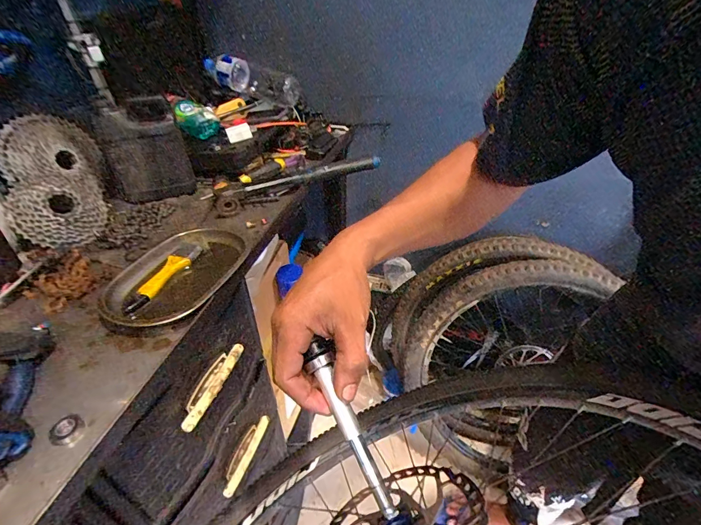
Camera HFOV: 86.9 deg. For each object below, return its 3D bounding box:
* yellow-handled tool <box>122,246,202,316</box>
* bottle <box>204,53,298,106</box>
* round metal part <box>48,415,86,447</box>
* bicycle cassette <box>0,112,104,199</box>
[{"bbox_3d":[-0.270,0.022,0.531,0.029,0.017,0.150,11,40,14],"label":"yellow-handled tool"},{"bbox_3d":[-0.254,-0.487,0.987,0.257,0.093,0.104,18,37,2],"label":"bottle"},{"bbox_3d":[-0.275,0.162,0.358,0.027,0.010,0.029,0,39,0],"label":"round metal part"},{"bbox_3d":[-0.503,-0.188,0.635,0.038,0.138,0.152,-15,-19,38],"label":"bicycle cassette"}]

